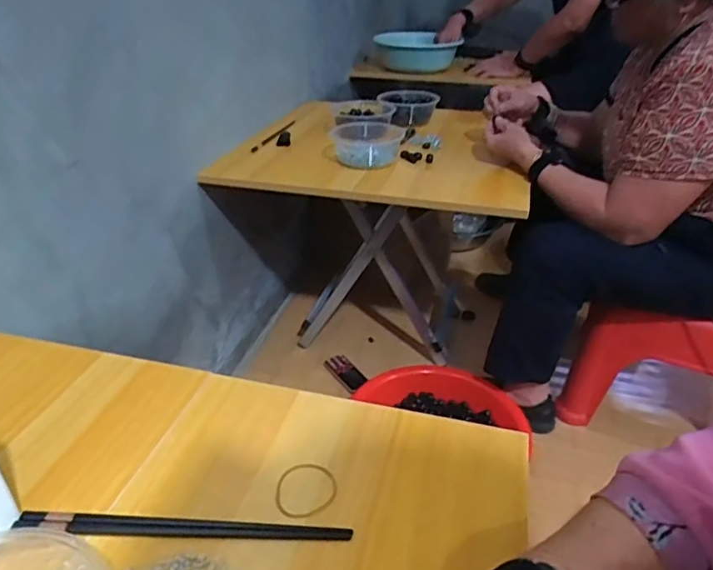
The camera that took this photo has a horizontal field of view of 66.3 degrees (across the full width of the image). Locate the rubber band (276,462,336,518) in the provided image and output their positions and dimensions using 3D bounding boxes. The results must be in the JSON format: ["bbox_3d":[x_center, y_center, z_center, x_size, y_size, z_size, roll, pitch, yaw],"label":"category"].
[{"bbox_3d":[-0.039,0.158,0.422,0.047,0.004,0.049,0,31,0],"label":"rubber band"}]

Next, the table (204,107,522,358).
[{"bbox_3d":[0.052,-0.091,1.259,0.573,0.526,0.507,8,32,13],"label":"table"}]

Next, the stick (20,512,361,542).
[{"bbox_3d":[-0.122,0.171,0.388,0.233,0.006,0.014,1,32,1],"label":"stick"}]

